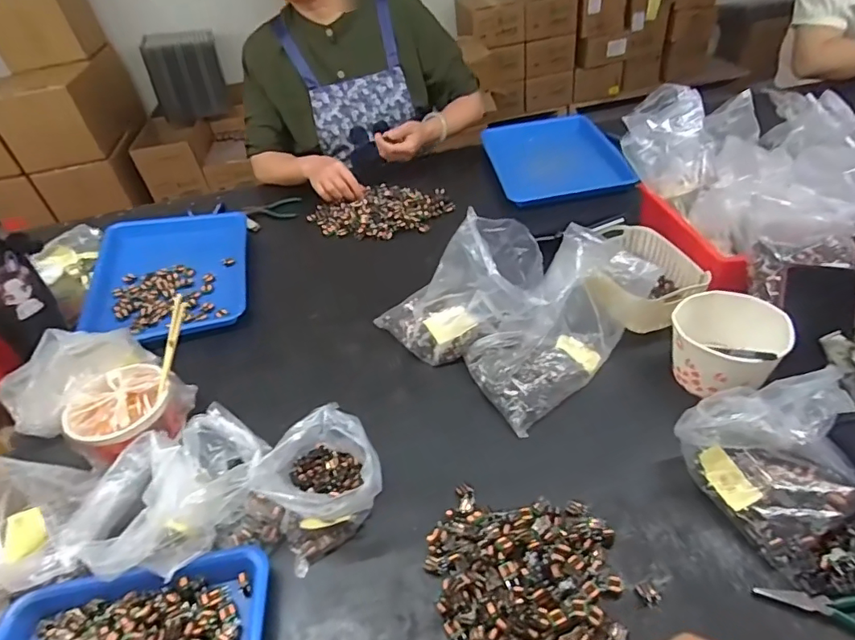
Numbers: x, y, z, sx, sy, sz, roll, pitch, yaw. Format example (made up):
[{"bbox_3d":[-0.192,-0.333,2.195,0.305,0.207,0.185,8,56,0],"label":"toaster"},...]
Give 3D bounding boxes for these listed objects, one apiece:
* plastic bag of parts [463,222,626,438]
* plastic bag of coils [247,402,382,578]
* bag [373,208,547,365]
[{"bbox_3d":[0.150,0.005,0.655,0.227,0.128,0.132,-33,46,-25],"label":"plastic bag of parts"},{"bbox_3d":[-0.110,0.165,0.540,0.118,0.097,0.114,-23,43,-15],"label":"plastic bag of coils"},{"bbox_3d":[0.037,-0.040,0.701,0.227,0.172,0.131,-3,41,7],"label":"bag"}]

